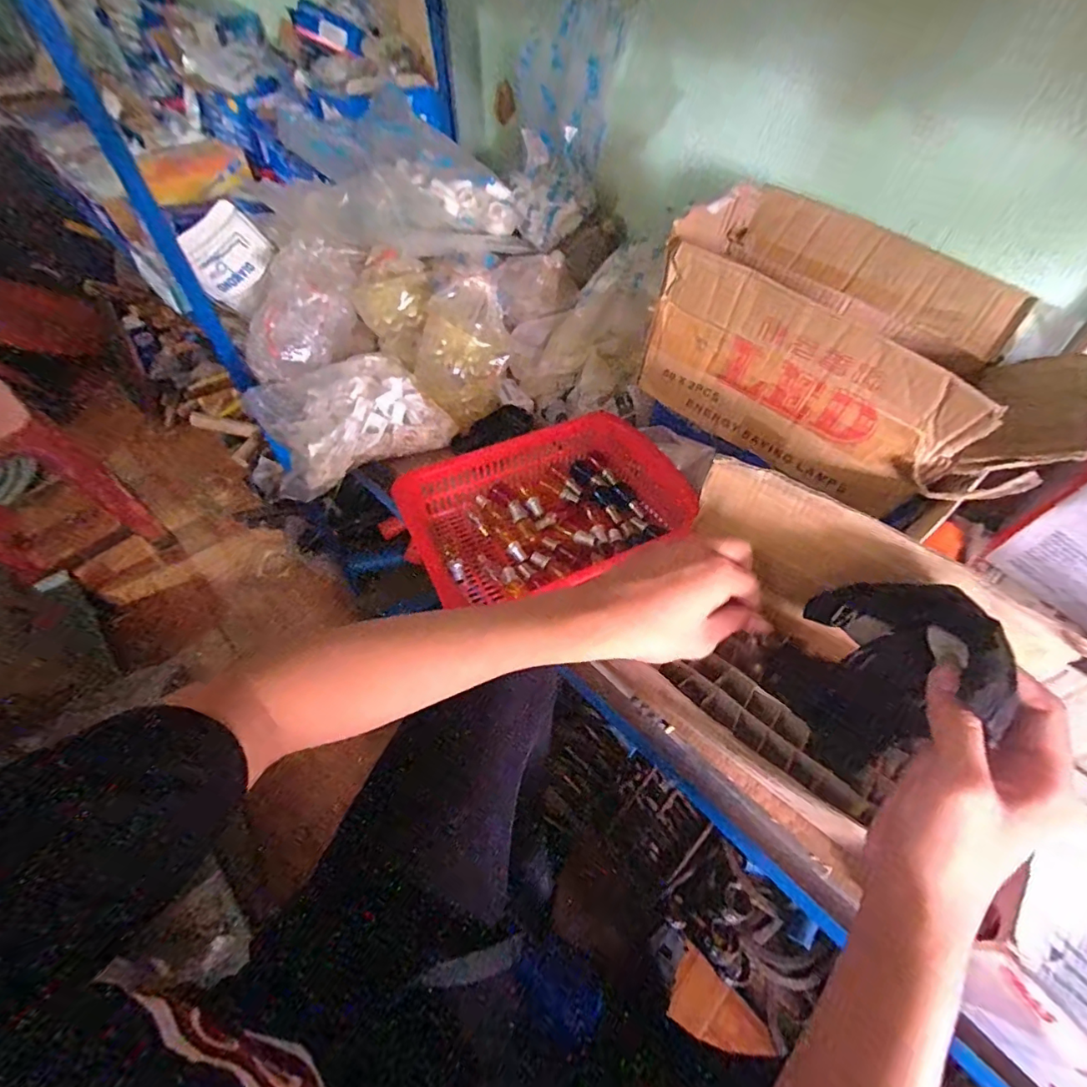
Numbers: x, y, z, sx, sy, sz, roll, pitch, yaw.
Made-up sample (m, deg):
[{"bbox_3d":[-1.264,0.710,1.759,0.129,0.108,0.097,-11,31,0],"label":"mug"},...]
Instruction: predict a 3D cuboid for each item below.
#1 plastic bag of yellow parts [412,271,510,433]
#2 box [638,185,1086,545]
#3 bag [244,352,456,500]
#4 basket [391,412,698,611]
[{"bbox_3d":[-0.104,-0.240,0.643,0.101,0.152,0.093,-39,63,-25],"label":"plastic bag of yellow parts"},{"bbox_3d":[0.286,-0.170,0.471,0.329,0.153,0.188,35,61,22],"label":"box"},{"bbox_3d":[-0.248,-0.169,0.646,0.213,0.079,0.180,-24,58,-17],"label":"bag"},{"bbox_3d":[0.005,-0.040,0.557,0.286,0.057,0.193,-24,58,-17],"label":"basket"}]

